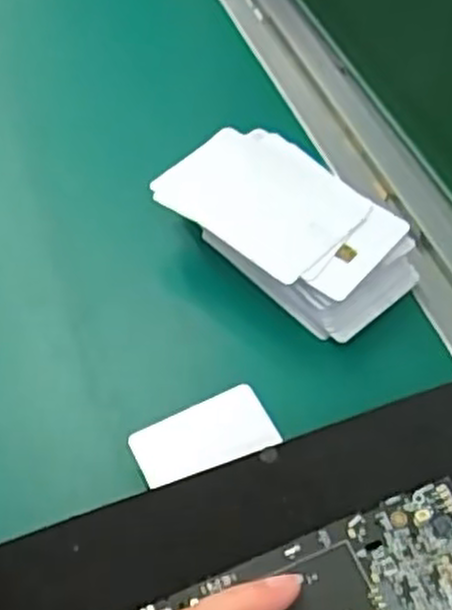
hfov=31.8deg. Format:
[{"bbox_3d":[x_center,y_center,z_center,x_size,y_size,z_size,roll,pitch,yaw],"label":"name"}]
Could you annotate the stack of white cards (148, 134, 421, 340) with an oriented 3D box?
[{"bbox_3d":[0.024,-0.034,0.360,0.069,0.032,0.110,-38,62,-25],"label":"stack of white cards"}]

